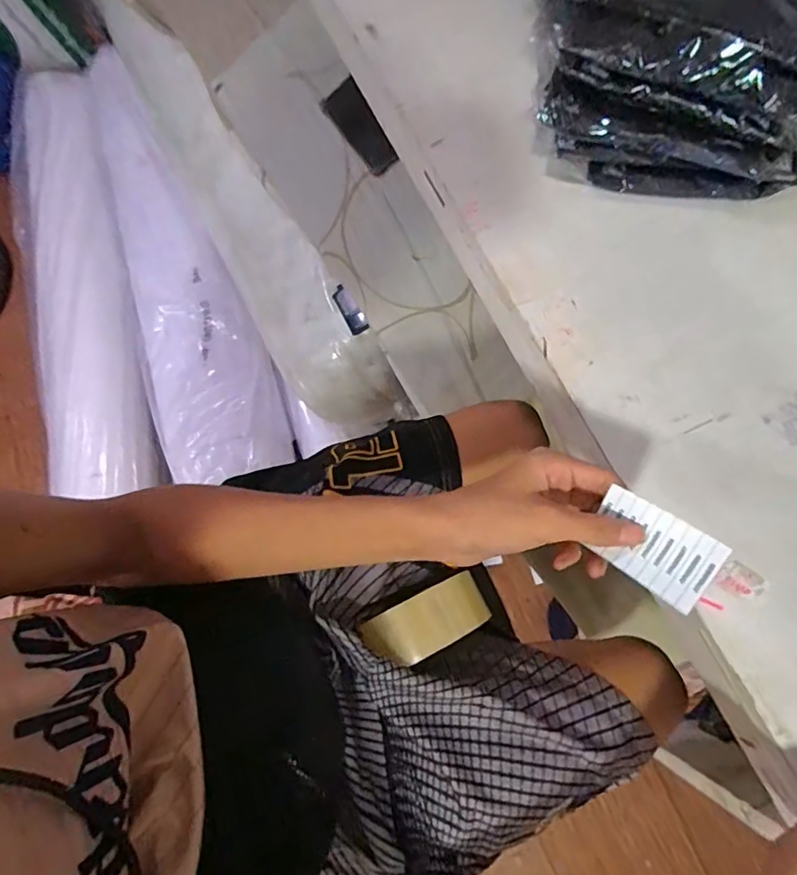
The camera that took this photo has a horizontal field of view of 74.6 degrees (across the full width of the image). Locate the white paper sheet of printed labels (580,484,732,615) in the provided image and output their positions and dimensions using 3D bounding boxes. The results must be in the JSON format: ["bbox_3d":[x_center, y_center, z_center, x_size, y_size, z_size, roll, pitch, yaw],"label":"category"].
[{"bbox_3d":[0.151,0.066,0.311,0.067,0.004,0.044,35,100,34],"label":"white paper sheet of printed labels"}]

